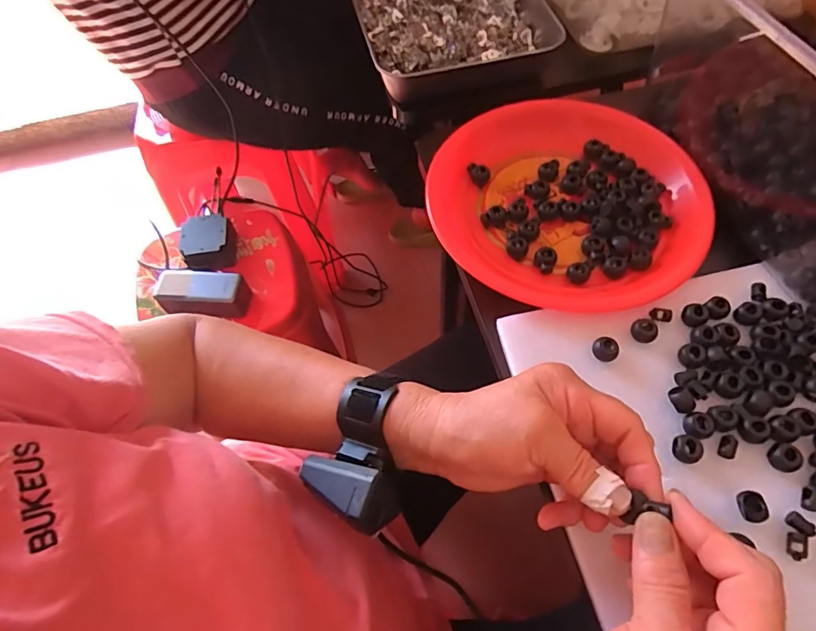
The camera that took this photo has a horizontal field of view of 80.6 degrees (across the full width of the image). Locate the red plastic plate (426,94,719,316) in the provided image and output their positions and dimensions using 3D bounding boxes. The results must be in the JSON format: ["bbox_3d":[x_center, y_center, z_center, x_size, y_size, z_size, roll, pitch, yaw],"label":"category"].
[{"bbox_3d":[0.136,-0.099,0.417,0.209,0.035,0.221,-1,61,3],"label":"red plastic plate"}]

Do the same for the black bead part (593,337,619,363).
[{"bbox_3d":[0.141,0.024,0.344,0.017,0.010,0.015,35,69,20],"label":"black bead part"}]

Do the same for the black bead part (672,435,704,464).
[{"bbox_3d":[0.178,0.085,0.307,0.015,0.010,0.017,-10,61,-2],"label":"black bead part"}]

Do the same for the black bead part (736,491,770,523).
[{"bbox_3d":[0.204,0.114,0.286,0.011,0.014,0.017,-7,61,0],"label":"black bead part"}]

